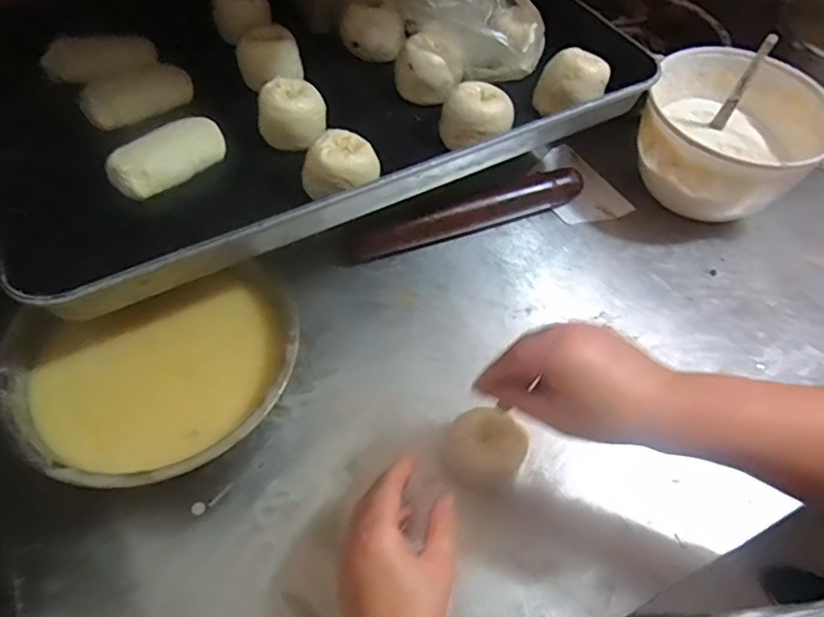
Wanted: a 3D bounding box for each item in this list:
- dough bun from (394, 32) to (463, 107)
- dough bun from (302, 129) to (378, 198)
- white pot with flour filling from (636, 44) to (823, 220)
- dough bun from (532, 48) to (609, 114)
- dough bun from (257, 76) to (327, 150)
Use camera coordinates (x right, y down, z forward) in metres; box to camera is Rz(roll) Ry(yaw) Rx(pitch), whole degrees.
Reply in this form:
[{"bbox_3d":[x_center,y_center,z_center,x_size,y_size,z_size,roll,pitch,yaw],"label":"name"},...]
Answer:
[{"bbox_3d":[0.018,-0.236,0.570,0.069,0.051,0.046,5,57,2],"label":"dough bun"},{"bbox_3d":[-0.056,-0.122,0.489,0.057,0.035,0.058,22,59,12],"label":"dough bun"},{"bbox_3d":[0.338,-0.169,0.627,0.182,0.127,0.184,1,56,-1],"label":"white pot with flour filling"},{"bbox_3d":[0.159,-0.221,0.571,0.062,0.050,0.054,-31,62,-20],"label":"dough bun"},{"bbox_3d":[-0.107,-0.174,0.522,0.058,0.044,0.058,-12,58,-9],"label":"dough bun"}]

